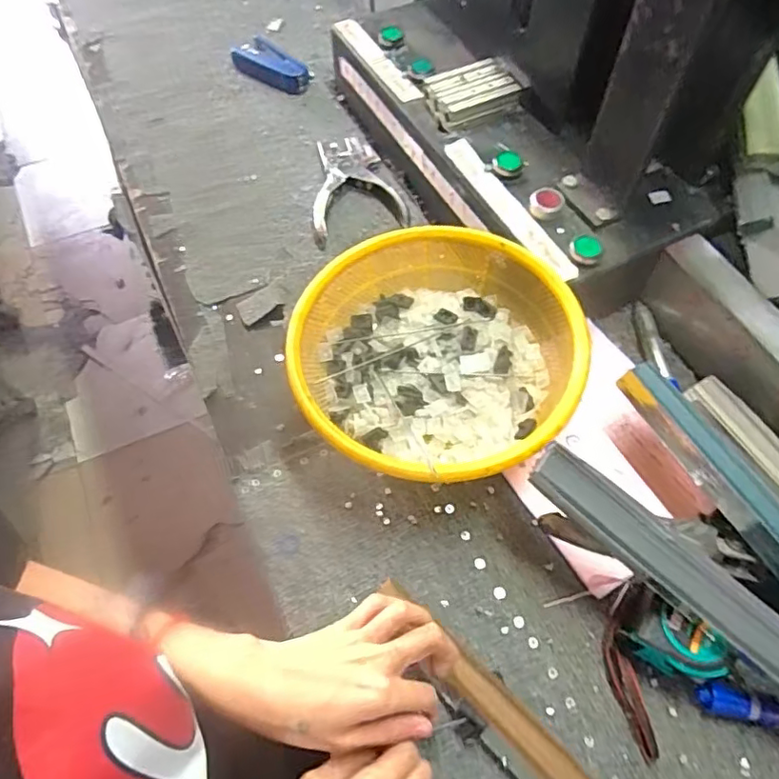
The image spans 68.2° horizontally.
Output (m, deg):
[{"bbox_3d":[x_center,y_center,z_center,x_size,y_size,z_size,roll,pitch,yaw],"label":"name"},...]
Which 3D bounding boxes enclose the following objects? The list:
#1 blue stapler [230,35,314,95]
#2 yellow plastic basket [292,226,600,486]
[{"bbox_3d":[-0.154,-0.417,0.743,0.113,0.032,0.054,34,66,19],"label":"blue stapler"},{"bbox_3d":[0.038,-0.023,0.484,0.227,0.084,0.227,1,60,2],"label":"yellow plastic basket"}]

